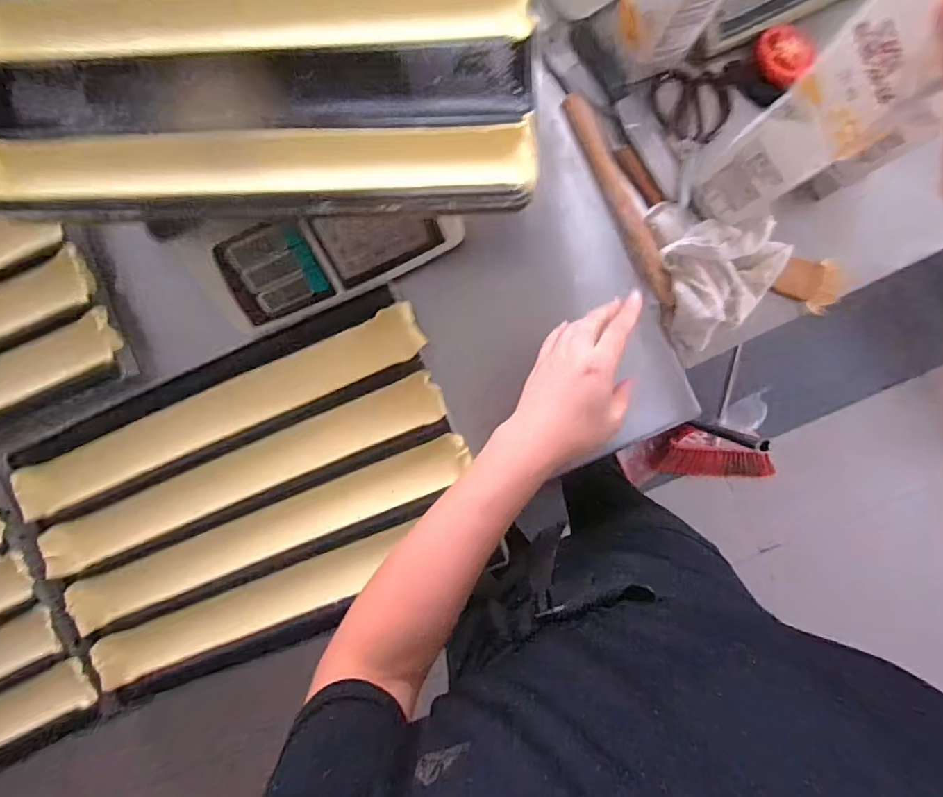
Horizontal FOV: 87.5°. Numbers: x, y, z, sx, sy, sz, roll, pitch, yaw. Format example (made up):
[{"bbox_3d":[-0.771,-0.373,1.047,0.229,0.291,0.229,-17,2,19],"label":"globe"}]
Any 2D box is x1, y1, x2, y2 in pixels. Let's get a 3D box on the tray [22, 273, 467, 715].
[{"bbox_3d":[-0.293,0.138,0.676,0.588,0.059,0.388,-24,92,5],"label":"tray"}]

